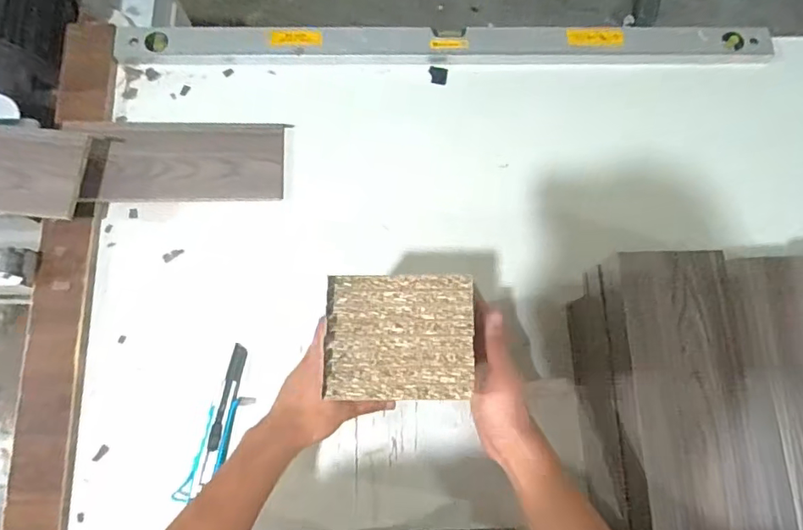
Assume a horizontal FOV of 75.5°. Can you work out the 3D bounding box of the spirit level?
[{"bbox_3d":[0.064,-0.333,0.781,0.954,0.026,0.052,-1,76,-2],"label":"spirit level"}]

